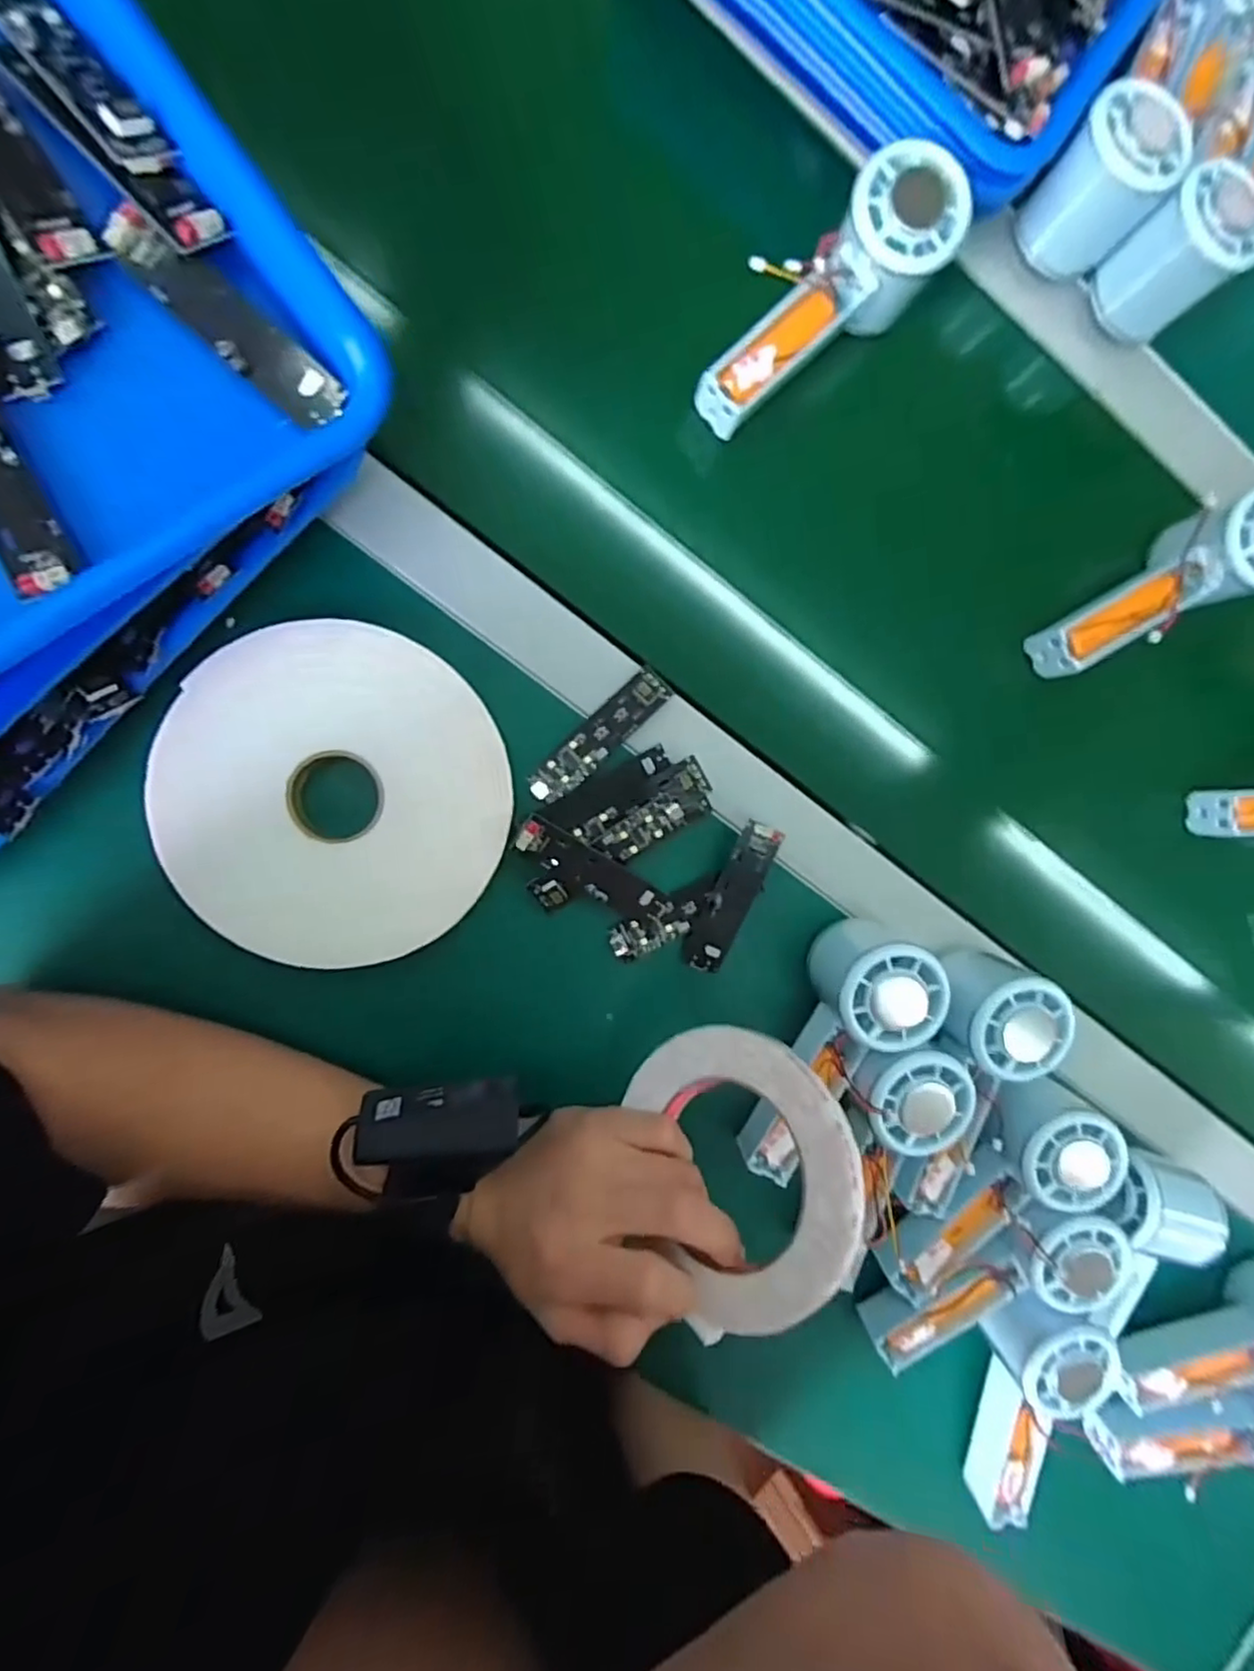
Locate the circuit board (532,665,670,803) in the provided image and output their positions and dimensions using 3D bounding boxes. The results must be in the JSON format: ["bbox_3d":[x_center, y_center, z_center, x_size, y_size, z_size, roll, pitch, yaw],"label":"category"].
[{"bbox_3d":[-0.015,-0.054,0.359,0.093,0.013,0.022,-44,99,-4],"label":"circuit board"}]

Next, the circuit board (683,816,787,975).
[{"bbox_3d":[0.060,0.036,0.369,0.026,0.007,0.089,22,103,-9],"label":"circuit board"}]

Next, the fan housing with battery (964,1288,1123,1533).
[{"bbox_3d":[0.237,0.340,0.381,0.049,0.042,0.151,8,93,-9],"label":"fan housing with battery"}]

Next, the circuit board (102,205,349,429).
[{"bbox_3d":[-0.150,-0.196,0.249,0.091,0.013,0.023,41,87,-9],"label":"circuit board"}]

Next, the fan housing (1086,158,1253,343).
[{"bbox_3d":[0.312,-0.326,0.368,0.050,0.059,0.053,-39,98,-4],"label":"fan housing"}]

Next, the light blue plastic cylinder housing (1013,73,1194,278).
[{"bbox_3d":[0.257,-0.355,0.357,0.053,0.058,0.047,41,87,-9],"label":"light blue plastic cylinder housing"}]

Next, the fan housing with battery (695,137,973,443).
[{"bbox_3d":[0.101,-0.281,0.349,0.154,0.045,0.057,-40,99,11],"label":"fan housing with battery"}]

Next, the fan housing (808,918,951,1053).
[{"bbox_3d":[0.133,0.080,0.361,0.053,0.064,0.055,-1,94,-8],"label":"fan housing"}]

